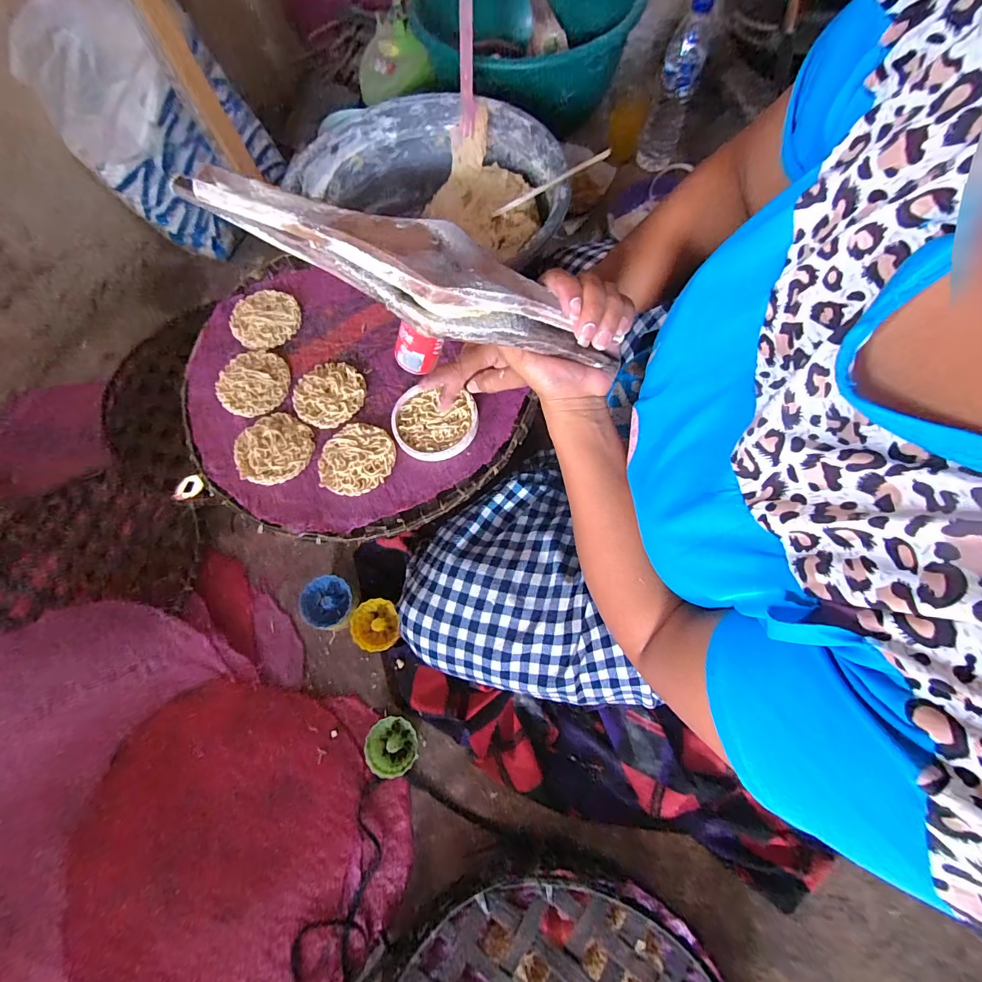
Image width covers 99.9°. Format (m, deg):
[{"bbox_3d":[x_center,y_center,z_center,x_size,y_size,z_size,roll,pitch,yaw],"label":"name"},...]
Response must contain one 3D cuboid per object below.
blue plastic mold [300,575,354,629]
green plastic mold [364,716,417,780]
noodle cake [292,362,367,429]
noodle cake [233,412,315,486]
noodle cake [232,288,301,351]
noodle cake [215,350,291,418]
[{"bbox_3d":[-0.205,0.139,0.516,0.062,0.026,0.062,-2,71,5],"label":"blue plastic mold"},{"bbox_3d":[-0.122,0.310,0.503,0.061,0.025,0.060,0,75,0],"label":"green plastic mold"},{"bbox_3d":[-0.173,-0.105,0.440,0.075,0.010,0.073,-2,71,5],"label":"noodle cake"},{"bbox_3d":[-0.220,-0.042,0.416,0.073,0.010,0.072,-2,71,5],"label":"noodle cake"},{"bbox_3d":[-0.257,-0.197,0.469,0.075,0.014,0.069,-2,71,5],"label":"noodle cake"},{"bbox_3d":[-0.255,-0.116,0.444,0.068,0.012,0.076,24,74,13],"label":"noodle cake"}]

